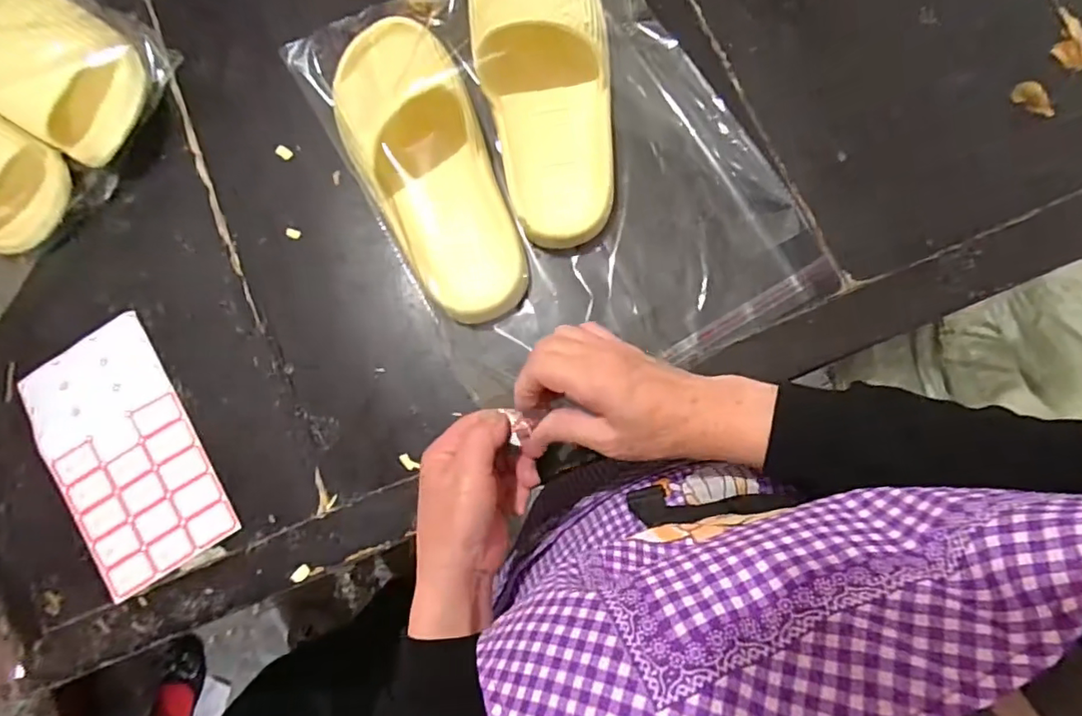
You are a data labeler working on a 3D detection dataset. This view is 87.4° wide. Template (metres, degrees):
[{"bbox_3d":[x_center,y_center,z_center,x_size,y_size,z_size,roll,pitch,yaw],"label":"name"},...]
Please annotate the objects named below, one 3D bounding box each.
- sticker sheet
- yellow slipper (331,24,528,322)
[{"bbox_3d":[-0.339,0.078,0.459,0.114,0.007,0.198,-32,81,2],"label":"sticker sheet"},{"bbox_3d":[-0.082,-0.148,0.423,0.101,0.069,0.243,-30,81,2],"label":"yellow slipper"}]

